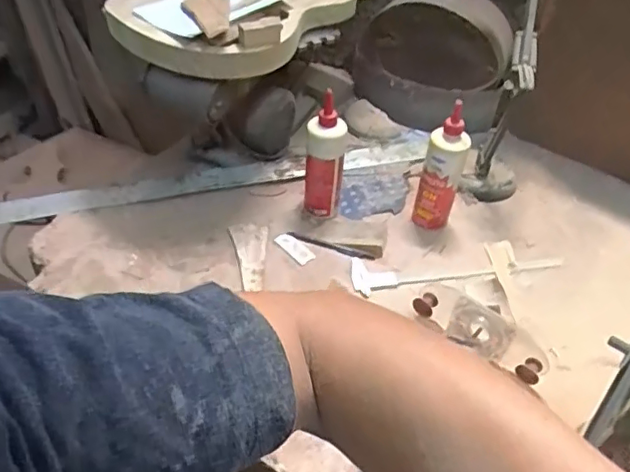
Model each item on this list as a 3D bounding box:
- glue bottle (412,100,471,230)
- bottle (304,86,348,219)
[{"bbox_3d":[0.217,-0.112,0.985,0.063,0.208,0.055,29,51,22],"label":"glue bottle"},{"bbox_3d":[0.018,-0.136,0.989,0.068,0.203,0.064,9,46,5],"label":"bottle"}]

